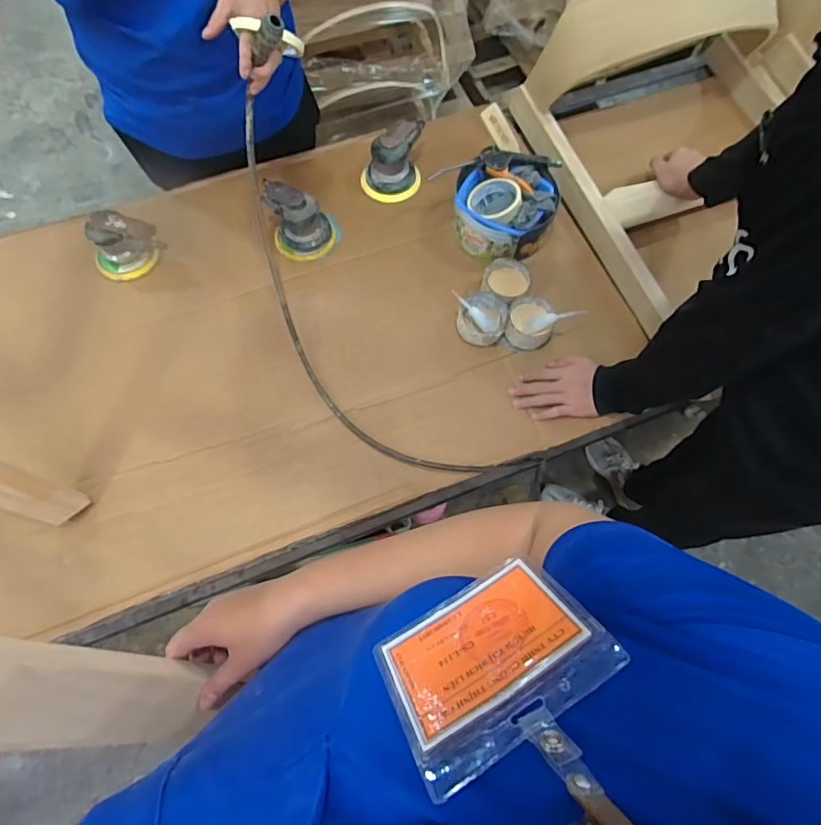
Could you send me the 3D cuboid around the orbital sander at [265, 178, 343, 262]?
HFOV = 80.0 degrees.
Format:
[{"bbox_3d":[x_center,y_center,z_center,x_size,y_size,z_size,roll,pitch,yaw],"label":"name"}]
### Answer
[{"bbox_3d":[-0.198,-0.359,0.908,0.118,0.097,0.124,0,70,0],"label":"orbital sander"}]

